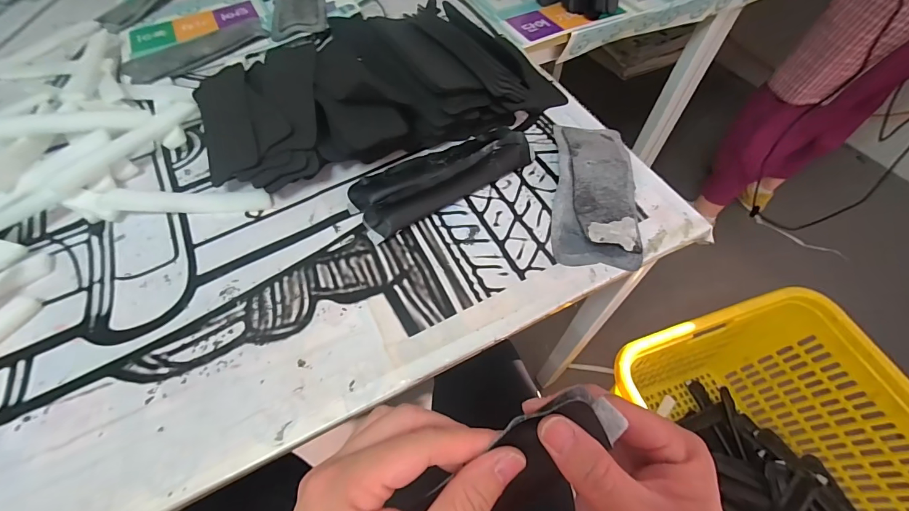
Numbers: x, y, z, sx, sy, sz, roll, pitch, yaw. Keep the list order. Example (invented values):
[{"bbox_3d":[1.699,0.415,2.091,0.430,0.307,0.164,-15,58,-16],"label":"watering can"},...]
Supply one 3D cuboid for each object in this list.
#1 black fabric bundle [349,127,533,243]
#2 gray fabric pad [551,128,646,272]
[{"bbox_3d":[-0.018,-0.103,0.471,0.227,0.025,0.089,-31,61,-18],"label":"black fabric bundle"},{"bbox_3d":[0.168,-0.081,0.452,0.095,0.026,0.205,7,56,6],"label":"gray fabric pad"}]

